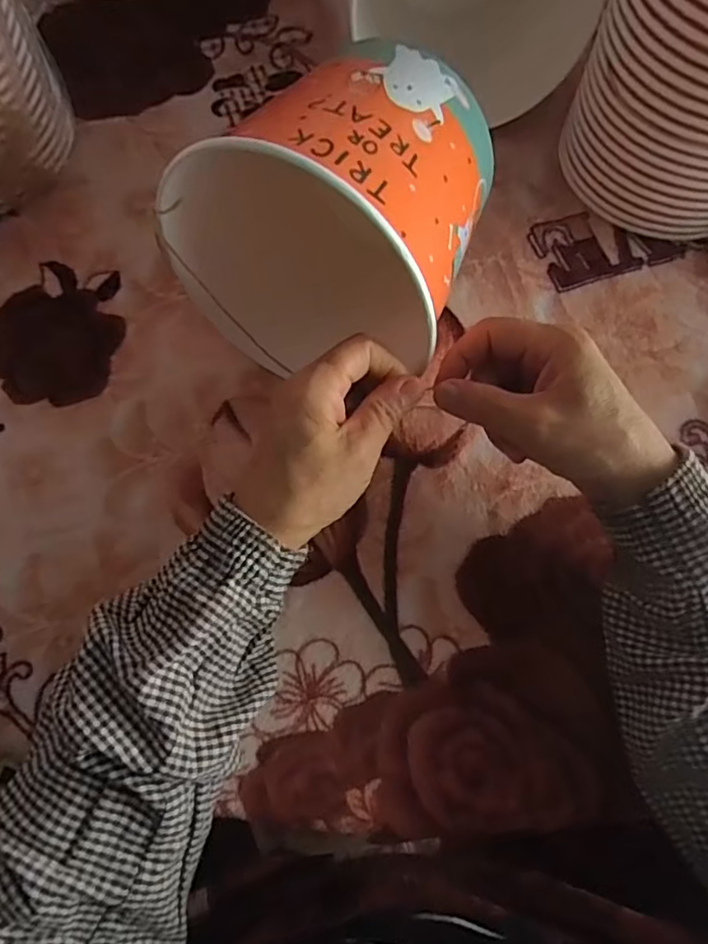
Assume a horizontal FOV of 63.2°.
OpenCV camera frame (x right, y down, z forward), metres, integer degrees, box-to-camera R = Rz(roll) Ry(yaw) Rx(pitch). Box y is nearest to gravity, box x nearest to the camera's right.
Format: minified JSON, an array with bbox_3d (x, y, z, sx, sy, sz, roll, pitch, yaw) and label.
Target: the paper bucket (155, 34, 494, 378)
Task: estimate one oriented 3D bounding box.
[{"bbox_3d":[-0.011,-0.152,0.319,0.153,0.134,0.139,19,72,7],"label":"paper bucket"}]

